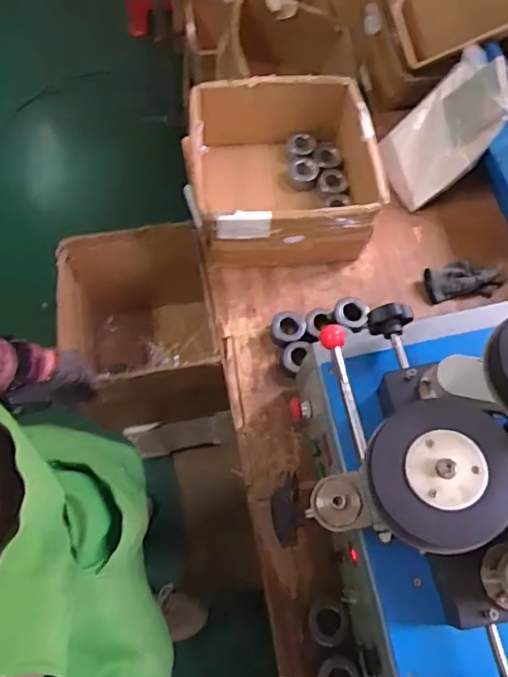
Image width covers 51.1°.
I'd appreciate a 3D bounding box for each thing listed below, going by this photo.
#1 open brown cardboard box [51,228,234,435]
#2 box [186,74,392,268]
[{"bbox_3d":[-0.241,-0.007,1.136,0.293,0.307,0.320,-11,68,-7],"label":"open brown cardboard box"},{"bbox_3d":[0.054,-0.317,1.050,0.349,0.185,0.326,-5,67,-5],"label":"box"}]

